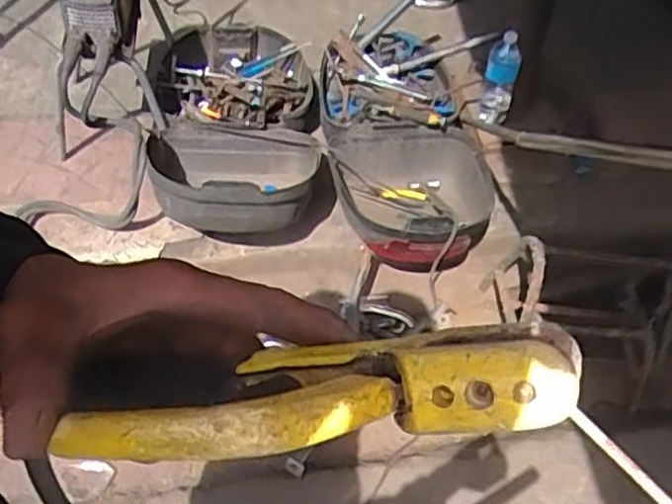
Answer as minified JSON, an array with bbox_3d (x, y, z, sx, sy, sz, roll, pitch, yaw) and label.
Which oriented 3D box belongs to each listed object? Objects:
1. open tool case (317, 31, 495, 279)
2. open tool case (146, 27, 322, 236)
[{"bbox_3d":[0.173,-0.235,1.778,0.385,0.274,0.661,-11,52,-11],"label":"open tool case"},{"bbox_3d":[-0.239,-0.303,1.678,0.395,0.178,0.651,3,51,-1],"label":"open tool case"}]

